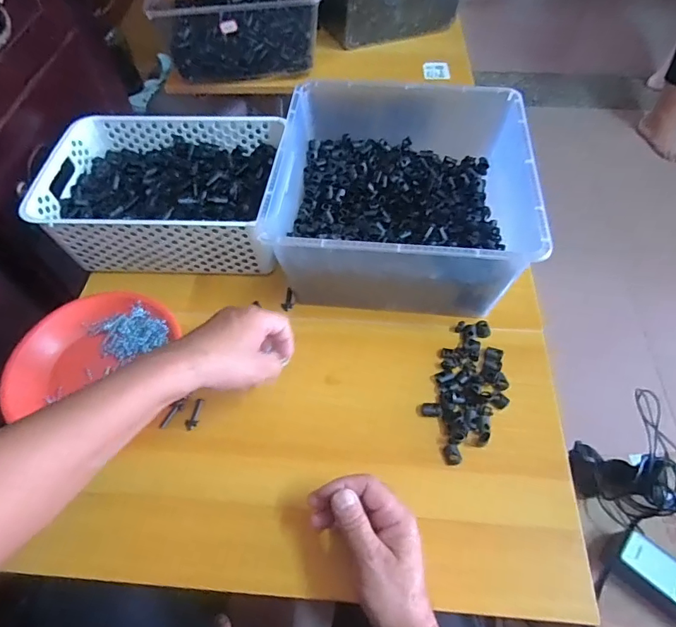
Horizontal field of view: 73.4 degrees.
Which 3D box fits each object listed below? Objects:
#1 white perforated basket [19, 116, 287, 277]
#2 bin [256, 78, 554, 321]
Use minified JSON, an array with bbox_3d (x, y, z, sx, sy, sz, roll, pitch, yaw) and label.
[{"bbox_3d":[-0.225,-0.161,0.612,0.277,0.101,0.198,2,56,2],"label":"white perforated basket"},{"bbox_3d":[0.077,-0.147,0.582,0.289,0.133,0.292,5,56,4],"label":"bin"}]

